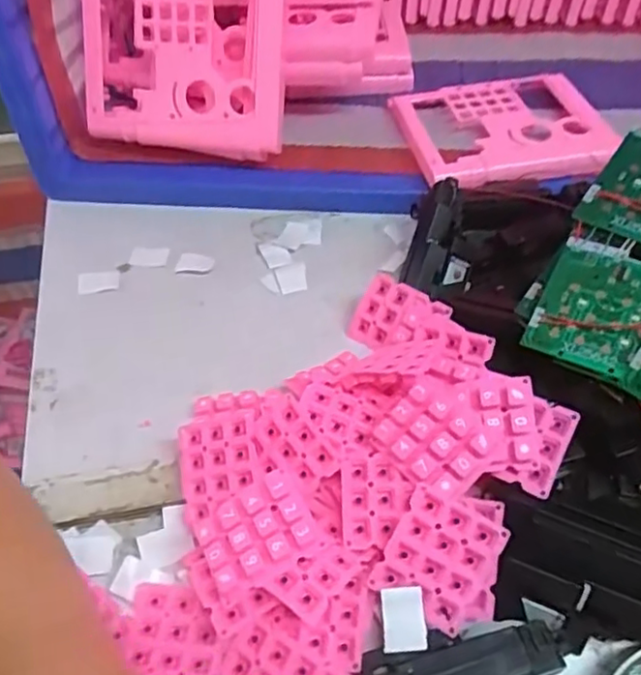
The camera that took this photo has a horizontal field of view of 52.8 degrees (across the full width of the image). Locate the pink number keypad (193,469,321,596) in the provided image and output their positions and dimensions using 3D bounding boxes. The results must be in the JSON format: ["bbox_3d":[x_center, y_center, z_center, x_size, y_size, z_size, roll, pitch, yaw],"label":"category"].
[{"bbox_3d":[-0.034,0.099,0.335,0.056,0.014,0.048,-22,55,-17],"label":"pink number keypad"}]

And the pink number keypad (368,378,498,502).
[{"bbox_3d":[0.060,0.054,0.347,0.058,0.009,0.045,39,86,30],"label":"pink number keypad"}]

